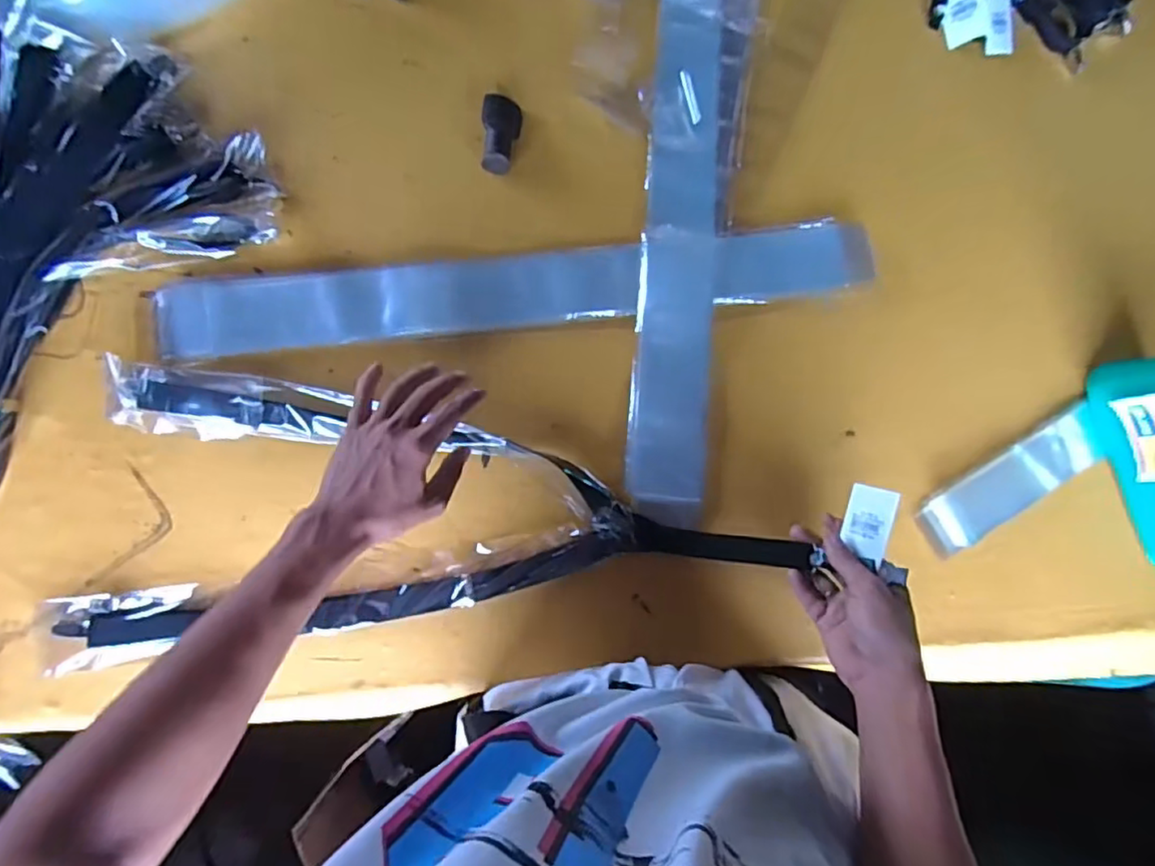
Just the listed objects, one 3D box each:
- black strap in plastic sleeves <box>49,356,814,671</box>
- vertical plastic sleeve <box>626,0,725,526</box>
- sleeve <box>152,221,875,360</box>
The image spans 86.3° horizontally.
[{"bbox_3d":[-0.110,0.096,0.543,0.617,0.032,0.238,7,82,-5],"label":"black strap in plastic sleeves"},{"bbox_3d":[0.105,-0.237,0.624,0.079,0.007,0.634,5,82,-6],"label":"vertical plastic sleeve"},{"bbox_3d":[-0.041,-0.139,0.591,0.670,0.011,0.073,-8,84,-8],"label":"sleeve"}]

